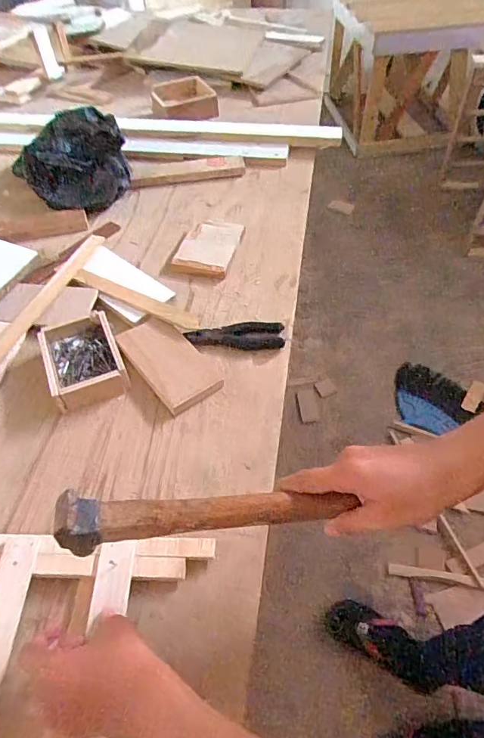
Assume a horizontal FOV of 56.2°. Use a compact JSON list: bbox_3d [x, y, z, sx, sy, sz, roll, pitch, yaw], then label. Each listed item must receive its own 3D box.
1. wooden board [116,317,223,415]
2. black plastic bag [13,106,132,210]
[{"bbox_3d":[-0.103,-0.012,0.632,0.085,0.016,0.160,-34,58,-21],"label":"wooden board"},{"bbox_3d":[-0.320,-0.412,0.910,0.221,0.108,0.185,-38,59,-24],"label":"black plastic bag"}]

